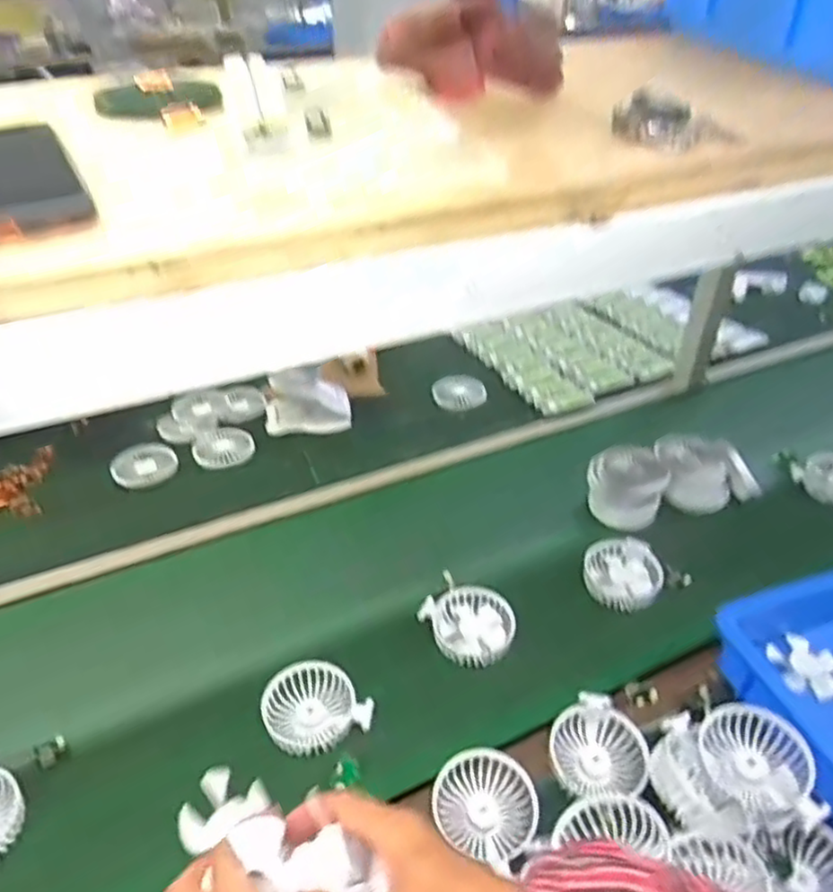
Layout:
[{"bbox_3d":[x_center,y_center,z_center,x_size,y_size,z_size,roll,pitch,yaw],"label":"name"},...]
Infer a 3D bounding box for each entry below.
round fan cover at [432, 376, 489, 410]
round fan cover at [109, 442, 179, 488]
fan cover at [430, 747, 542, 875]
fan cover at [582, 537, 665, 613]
[{"bbox_3d":[0.074,-0.094,1.196,0.093,0.023,0.090,0,35,0],"label":"round fan cover"},{"bbox_3d":[-0.406,0.027,1.024,0.090,0.025,0.086,0,35,0],"label":"round fan cover"},{"bbox_3d":[0.063,0.320,0.612,0.094,0.036,0.085,20,40,27],"label":"fan cover"},{"bbox_3d":[0.256,0.155,0.854,0.094,0.036,0.099,3,35,5],"label":"fan cover"}]

